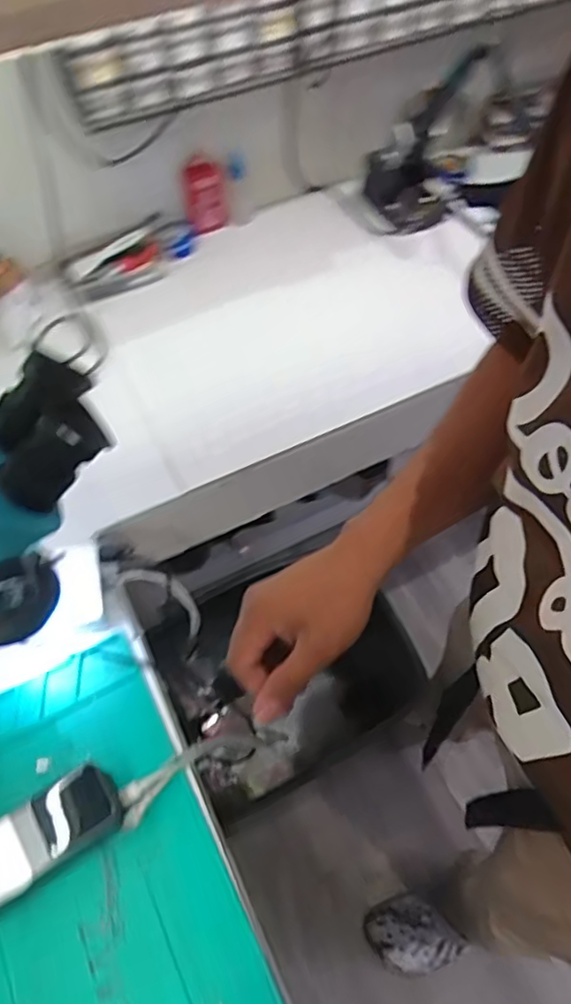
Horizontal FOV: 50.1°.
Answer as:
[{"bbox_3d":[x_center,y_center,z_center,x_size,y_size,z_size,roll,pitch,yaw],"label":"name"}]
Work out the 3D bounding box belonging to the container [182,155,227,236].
[{"bbox_3d":[-0.125,-0.480,0.963,0.062,0.100,0.045,-6,55,-5],"label":"container"}]

